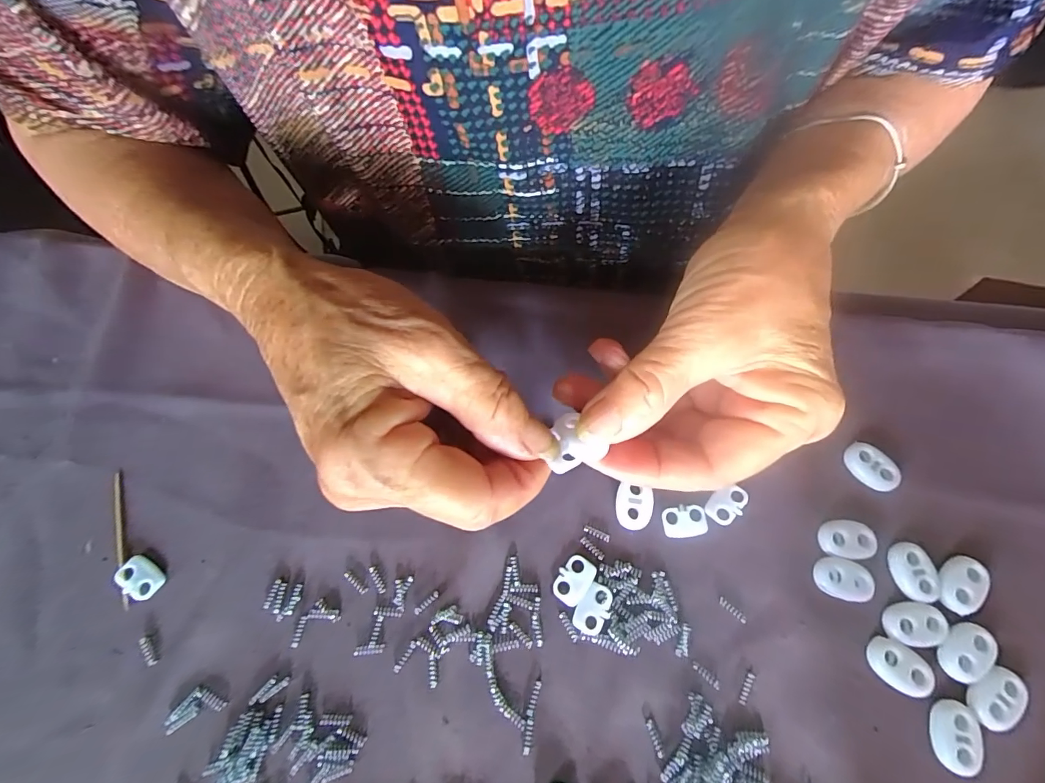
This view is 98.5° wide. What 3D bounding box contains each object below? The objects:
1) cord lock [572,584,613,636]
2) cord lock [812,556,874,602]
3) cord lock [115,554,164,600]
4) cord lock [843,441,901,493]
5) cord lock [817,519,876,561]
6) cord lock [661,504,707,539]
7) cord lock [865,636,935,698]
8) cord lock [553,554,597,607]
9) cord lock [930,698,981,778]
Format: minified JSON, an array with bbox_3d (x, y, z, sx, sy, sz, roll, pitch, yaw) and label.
[{"bbox_3d":[0.028,0.087,0.180,0.012,0.004,0.019,29,74,12],"label":"cord lock"},{"bbox_3d":[0.128,0.076,0.181,0.020,0.007,0.015,19,72,9],"label":"cord lock"},{"bbox_3d":[-0.160,0.078,0.188,0.018,0.005,0.013,34,75,13],"label":"cord lock"},{"bbox_3d":[0.150,0.033,0.195,0.014,0.007,0.023,-31,72,-9],"label":"cord lock"},{"bbox_3d":[0.133,0.061,0.186,0.019,0.006,0.015,-5,70,1],"label":"cord lock"},{"bbox_3d":[0.069,0.056,0.192,0.018,0.004,0.013,-6,70,0],"label":"cord lock"},{"bbox_3d":[0.142,0.104,0.170,0.020,0.007,0.014,41,77,15],"label":"cord lock"},{"bbox_3d":[0.021,0.077,0.184,0.013,0.004,0.020,35,75,14],"label":"cord lock"},{"bbox_3d":[0.156,0.124,0.162,0.013,0.004,0.022,15,71,8],"label":"cord lock"}]

